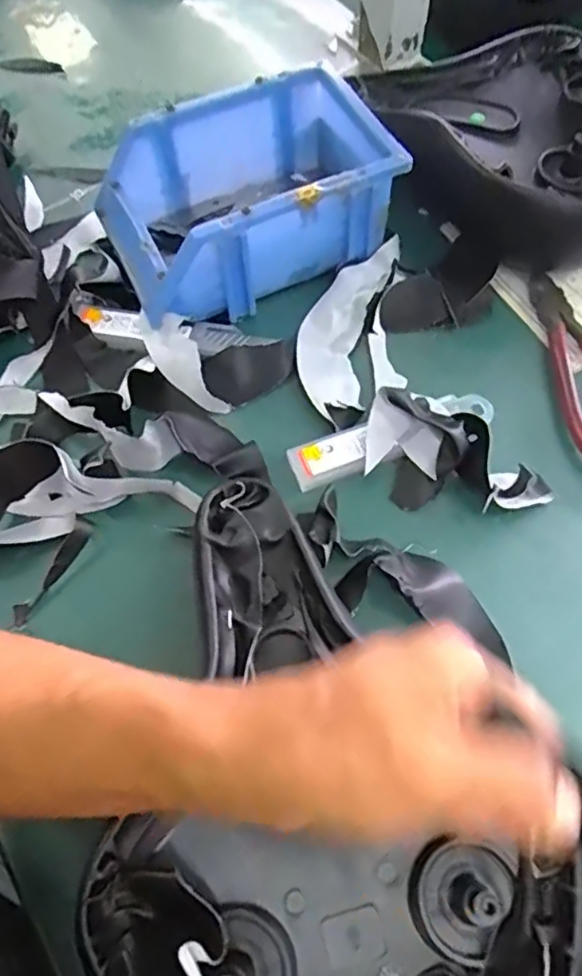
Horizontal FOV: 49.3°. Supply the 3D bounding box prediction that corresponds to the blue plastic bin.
[{"bbox_3d":[-0.031,-0.190,0.414,0.173,0.072,0.118,-23,65,-11],"label":"blue plastic bin"}]

